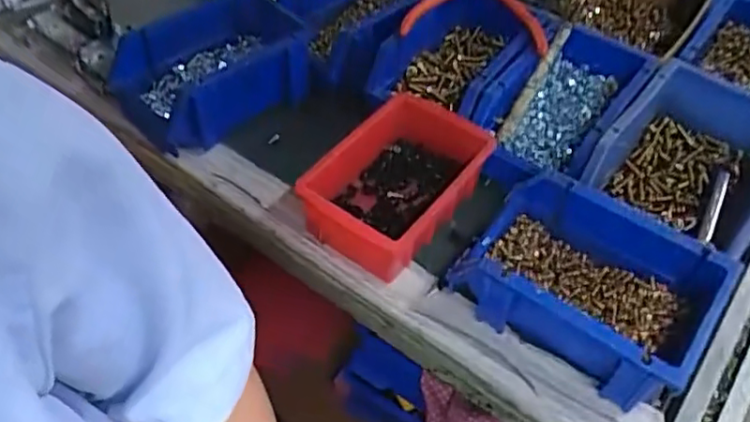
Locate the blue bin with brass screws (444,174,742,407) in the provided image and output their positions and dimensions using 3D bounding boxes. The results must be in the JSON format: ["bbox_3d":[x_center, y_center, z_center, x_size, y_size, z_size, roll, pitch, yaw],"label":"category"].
[{"bbox_3d":[0.142,0.051,0.440,0.152,0.075,0.097,30,56,22],"label":"blue bin with brass screws"}]

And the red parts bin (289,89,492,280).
[{"bbox_3d":[0.018,-0.024,0.512,0.108,0.060,0.144,32,57,23],"label":"red parts bin"}]

